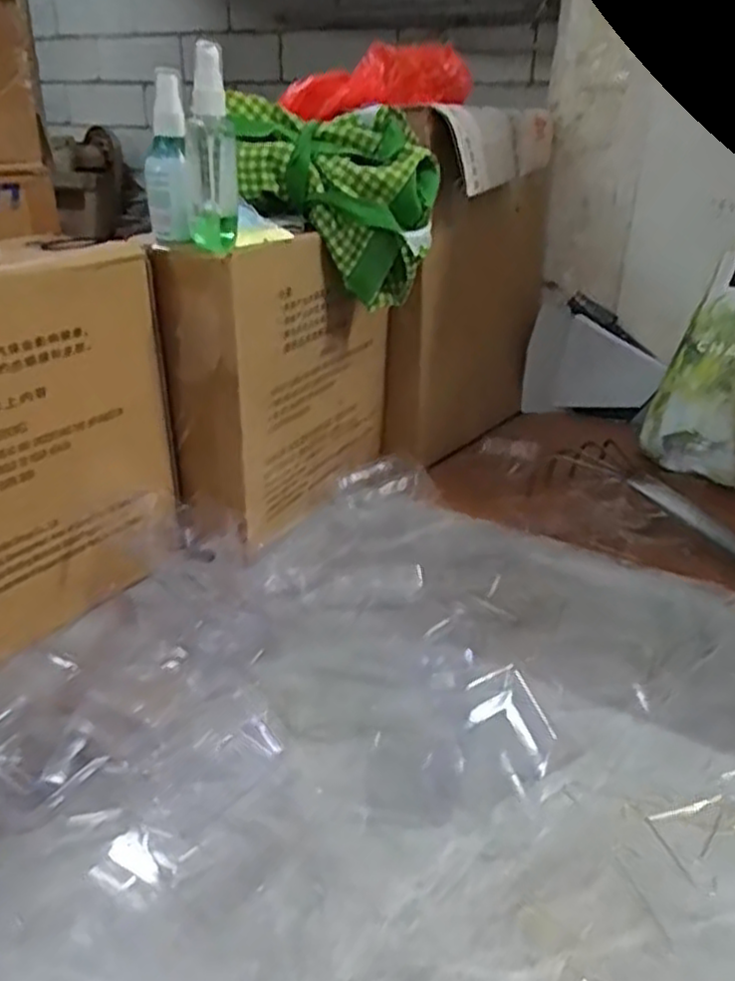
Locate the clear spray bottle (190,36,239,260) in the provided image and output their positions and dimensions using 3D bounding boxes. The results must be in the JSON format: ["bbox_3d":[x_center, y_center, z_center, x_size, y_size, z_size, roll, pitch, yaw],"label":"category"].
[{"bbox_3d":[-0.113,-0.248,0.553,0.033,0.134,0.034,-3,27,-10],"label":"clear spray bottle"}]

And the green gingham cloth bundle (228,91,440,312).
[{"bbox_3d":[-0.037,-0.252,0.671,0.191,0.151,0.069,3,26,3],"label":"green gingham cloth bundle"}]

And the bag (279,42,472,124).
[{"bbox_3d":[0.011,-0.419,0.776,0.197,0.068,0.051,0,26,-4],"label":"bag"}]

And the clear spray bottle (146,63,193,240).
[{"bbox_3d":[-0.149,-0.251,0.566,0.033,0.120,0.029,0,6,-6],"label":"clear spray bottle"}]

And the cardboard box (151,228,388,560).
[{"bbox_3d":[-0.075,-0.117,0.737,0.088,0.244,0.279,14,29,21],"label":"cardboard box"}]

